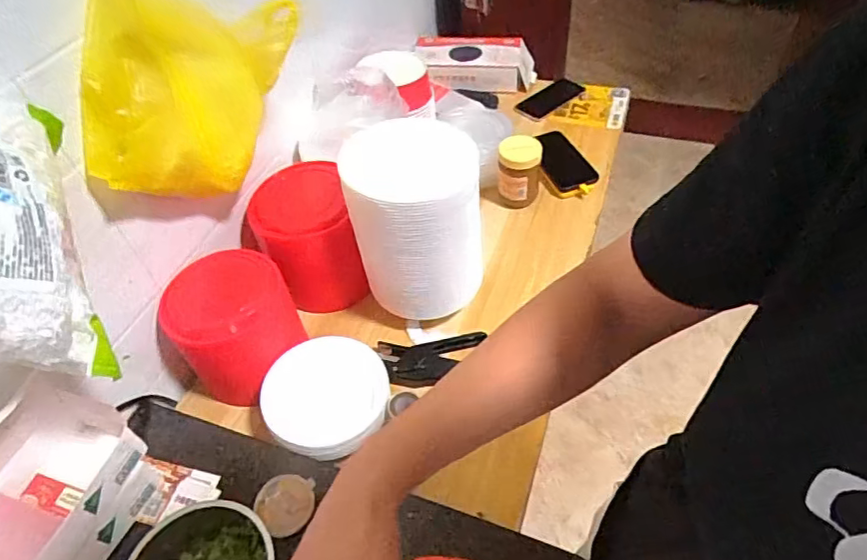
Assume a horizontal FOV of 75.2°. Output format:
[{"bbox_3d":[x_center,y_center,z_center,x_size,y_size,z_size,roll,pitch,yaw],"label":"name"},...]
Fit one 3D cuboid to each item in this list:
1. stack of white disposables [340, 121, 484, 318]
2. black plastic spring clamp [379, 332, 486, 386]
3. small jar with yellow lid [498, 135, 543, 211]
[{"bbox_3d":[-0.023,-0.080,0.773,0.167,0.228,0.157,-6,49,1],"label":"stack of white disposables"},{"bbox_3d":[-0.003,0.113,0.791,0.148,0.015,0.074,-3,49,4],"label":"black plastic spring clamp"},{"bbox_3d":[0.148,-0.182,0.974,0.070,0.116,0.064,-3,49,3],"label":"small jar with yellow lid"}]

